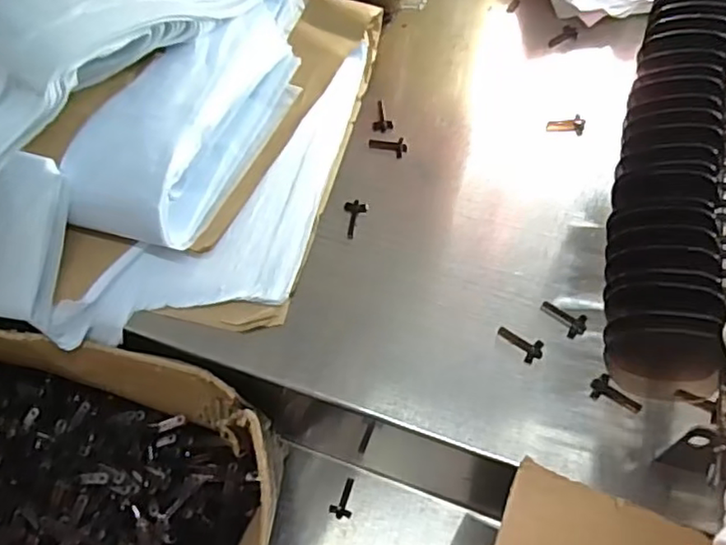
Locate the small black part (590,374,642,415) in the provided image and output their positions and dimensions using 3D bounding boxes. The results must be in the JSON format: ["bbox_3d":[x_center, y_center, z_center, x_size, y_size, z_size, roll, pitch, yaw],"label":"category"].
[{"bbox_3d":[0.151,0.072,0.382,0.030,0.005,0.016,24,63,15],"label":"small black part"}]

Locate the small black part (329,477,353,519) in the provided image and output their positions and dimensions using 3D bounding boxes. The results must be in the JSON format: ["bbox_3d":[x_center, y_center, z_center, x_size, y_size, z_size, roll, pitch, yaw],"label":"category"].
[{"bbox_3d":[-0.016,0.175,0.496,0.017,0.004,0.030,7,60,6],"label":"small black part"}]

